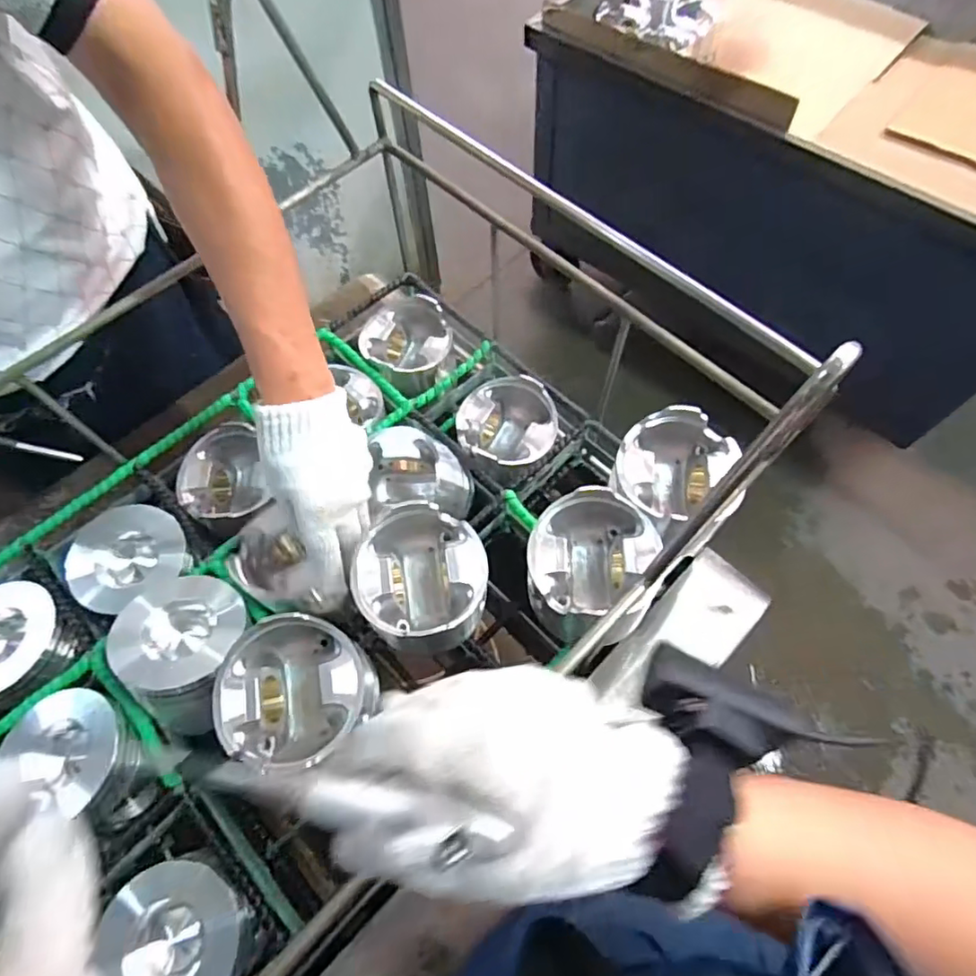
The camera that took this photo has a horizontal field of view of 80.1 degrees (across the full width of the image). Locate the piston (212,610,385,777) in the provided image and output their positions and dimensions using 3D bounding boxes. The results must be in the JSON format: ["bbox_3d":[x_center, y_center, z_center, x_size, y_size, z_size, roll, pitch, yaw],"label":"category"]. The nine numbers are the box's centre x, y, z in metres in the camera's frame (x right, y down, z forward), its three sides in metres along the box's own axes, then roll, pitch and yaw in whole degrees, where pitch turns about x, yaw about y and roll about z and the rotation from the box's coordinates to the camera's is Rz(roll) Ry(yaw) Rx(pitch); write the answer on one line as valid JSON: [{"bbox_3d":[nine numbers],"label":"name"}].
[{"bbox_3d":[-0.148,0.165,0.464,0.111,0.081,0.106,-1,65,1],"label":"piston"}]

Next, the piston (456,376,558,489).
[{"bbox_3d":[0.024,-0.060,0.667,0.111,0.077,0.114,-1,65,1],"label":"piston"}]

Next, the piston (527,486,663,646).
[{"bbox_3d":[0.090,0.071,0.516,0.108,0.082,0.114,-1,65,1],"label":"piston"}]

